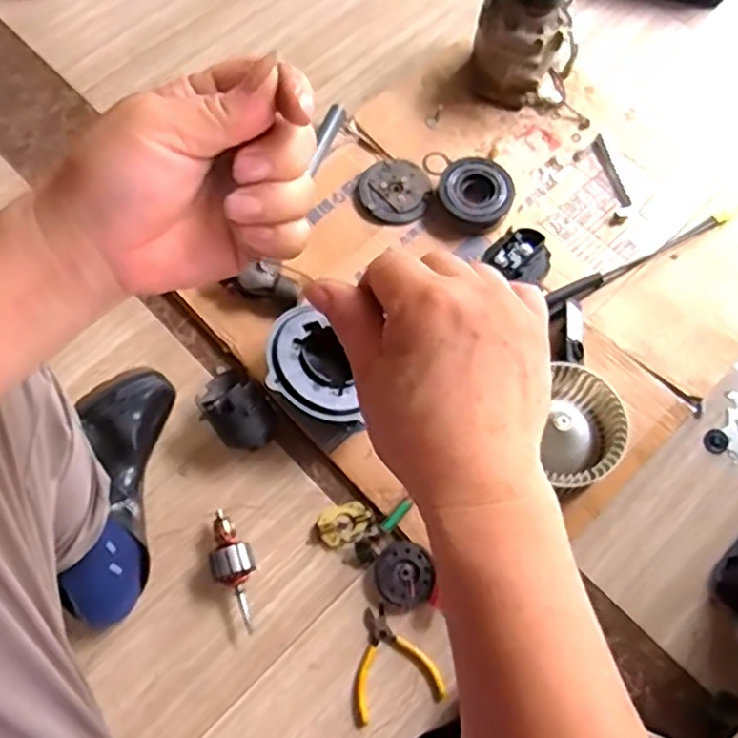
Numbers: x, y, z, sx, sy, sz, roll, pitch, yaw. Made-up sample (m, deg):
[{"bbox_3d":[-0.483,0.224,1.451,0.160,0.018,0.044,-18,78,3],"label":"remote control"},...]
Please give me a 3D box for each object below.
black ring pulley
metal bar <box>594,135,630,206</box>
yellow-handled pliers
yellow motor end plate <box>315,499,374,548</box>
[{"bbox_3d":[0.148,-0.240,0.914,0.100,0.043,0.105,0,69,-1],"label":"black ring pulley"},{"bbox_3d":[0.347,-0.283,0.939,0.018,0.009,0.126,-11,70,-5],"label":"metal bar"},{"bbox_3d":[0.021,0.318,0.718,0.099,0.012,0.108,-16,70,-7],"label":"yellow-handled pliers"},{"bbox_3d":[-0.028,0.182,0.773,0.063,0.011,0.046,-18,70,-8],"label":"yellow motor end plate"}]

